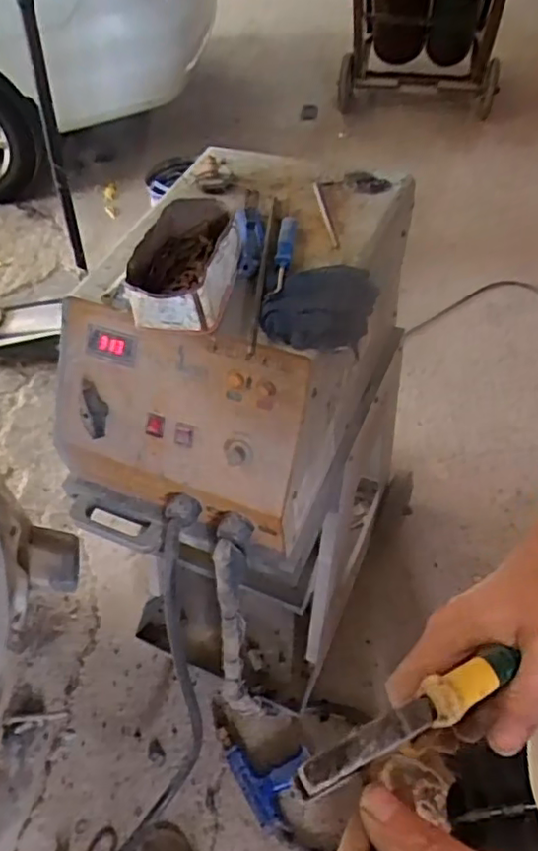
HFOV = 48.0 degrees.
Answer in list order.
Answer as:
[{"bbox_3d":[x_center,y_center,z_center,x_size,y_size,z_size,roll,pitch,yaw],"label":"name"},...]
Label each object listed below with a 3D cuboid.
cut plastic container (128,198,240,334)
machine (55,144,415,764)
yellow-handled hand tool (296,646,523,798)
[{"bbox_3d":[-0.109,-0.195,0.738,0.128,0.060,0.179,11,54,12],"label":"cut plastic container"},{"bbox_3d":[-0.029,0.061,1.063,0.368,0.892,0.593,20,57,18],"label":"machine"},{"bbox_3d":[0.069,0.132,0.277,0.128,0.015,0.016,-12,48,-31],"label":"yellow-handled hand tool"}]

